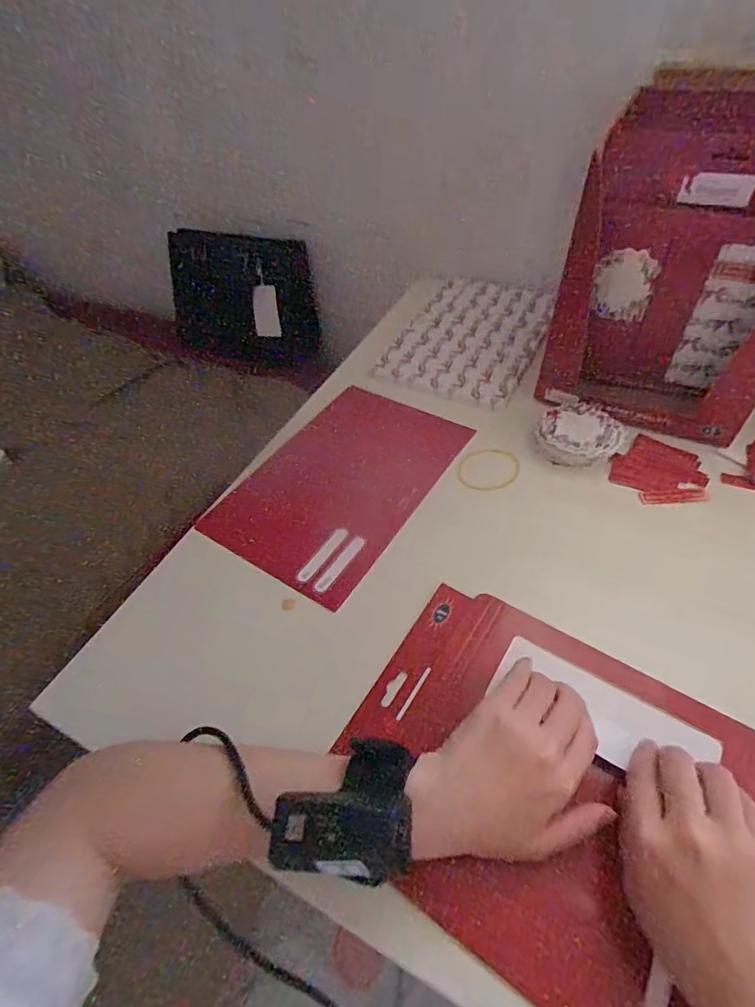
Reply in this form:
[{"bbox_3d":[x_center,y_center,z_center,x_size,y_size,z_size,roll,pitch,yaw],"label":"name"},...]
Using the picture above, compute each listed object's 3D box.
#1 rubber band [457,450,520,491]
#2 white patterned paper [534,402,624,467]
[{"bbox_3d":[0.113,-0.034,0.504,0.068,0.004,0.056,-27,51,-17],"label":"rubber band"},{"bbox_3d":[0.206,-0.068,0.507,0.075,0.024,0.081,25,55,25],"label":"white patterned paper"}]

